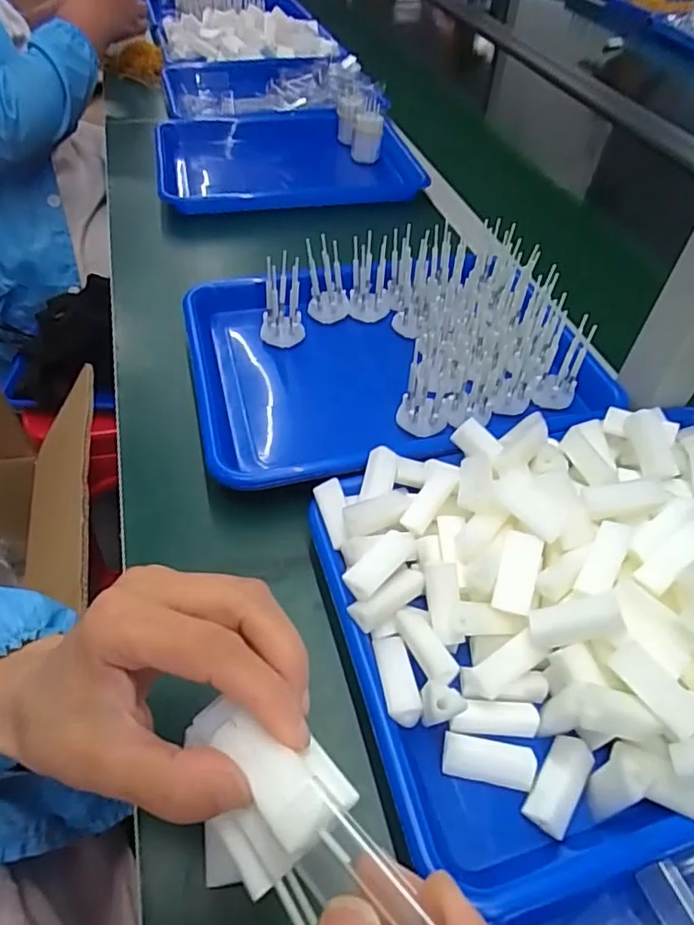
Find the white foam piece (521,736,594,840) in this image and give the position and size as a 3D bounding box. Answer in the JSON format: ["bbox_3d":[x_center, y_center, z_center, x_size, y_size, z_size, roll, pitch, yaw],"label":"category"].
[{"bbox_3d":[0.108,0.161,0.289,0.021,0.013,0.045,29,53,20],"label":"white foam piece"}]

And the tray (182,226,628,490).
[{"bbox_3d":[0.041,-0.098,0.477,0.318,0.082,0.245,-6,50,-9],"label":"tray"}]

